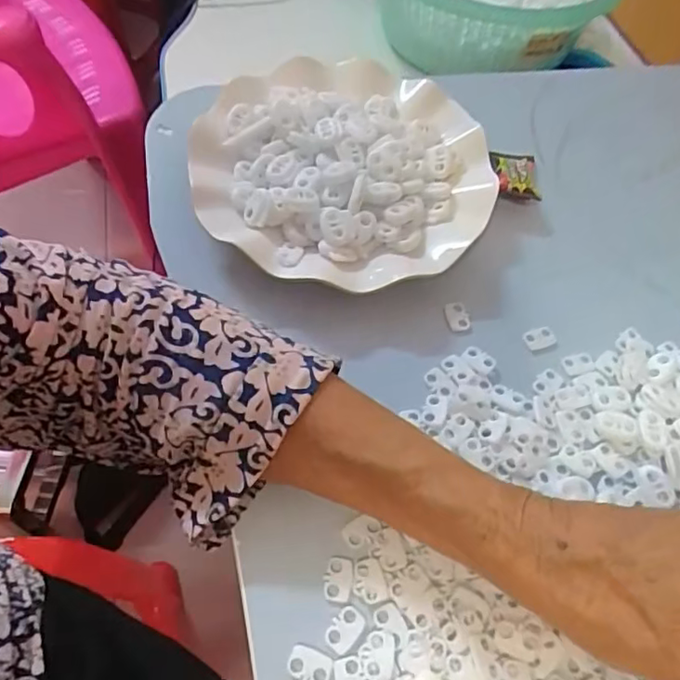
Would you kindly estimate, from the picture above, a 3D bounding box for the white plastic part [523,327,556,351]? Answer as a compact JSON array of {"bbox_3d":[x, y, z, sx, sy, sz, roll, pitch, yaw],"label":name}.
[{"bbox_3d":[0.115,-0.001,0.333,0.018,0.004,0.012,-13,57,-16],"label":"white plastic part"}]

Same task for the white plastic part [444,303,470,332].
[{"bbox_3d":[0.068,-0.014,0.336,0.013,0.004,0.017,-9,56,-14],"label":"white plastic part"}]

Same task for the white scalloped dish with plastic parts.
[{"bbox_3d":[0.001,-0.106,0.369,0.179,0.040,0.179,4,54,-5],"label":"white scalloped dish with plastic parts"}]

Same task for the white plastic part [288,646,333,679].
[{"bbox_3d":[-0.012,0.135,0.240,0.018,0.004,0.012,19,54,6],"label":"white plastic part"}]

